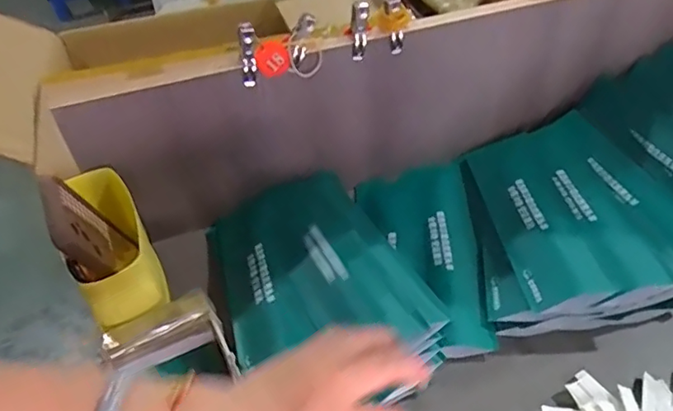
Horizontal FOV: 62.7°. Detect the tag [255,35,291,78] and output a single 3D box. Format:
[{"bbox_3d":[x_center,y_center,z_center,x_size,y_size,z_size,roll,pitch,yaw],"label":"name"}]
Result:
[{"bbox_3d":[-0.062,-0.146,0.550,0.035,0.034,0.011,-16,22,-1],"label":"tag"}]

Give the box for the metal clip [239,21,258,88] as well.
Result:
[{"bbox_3d":[-0.086,-0.147,0.541,0.015,0.061,0.027,-4,45,1],"label":"metal clip"}]

